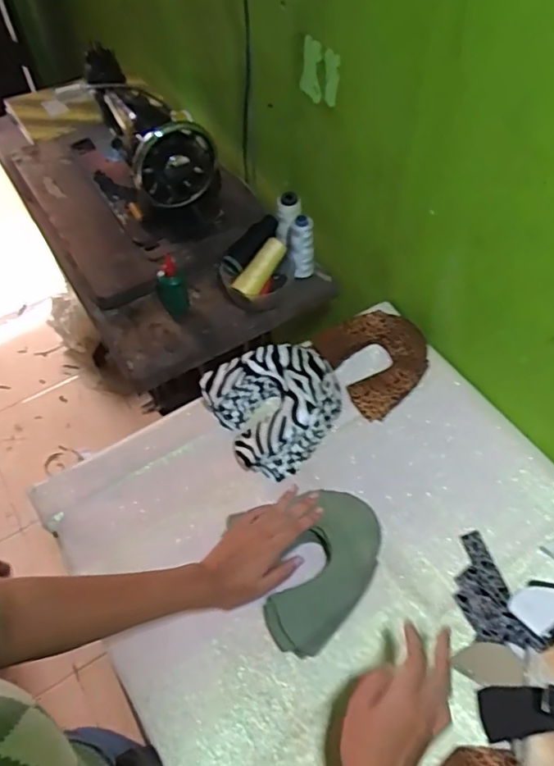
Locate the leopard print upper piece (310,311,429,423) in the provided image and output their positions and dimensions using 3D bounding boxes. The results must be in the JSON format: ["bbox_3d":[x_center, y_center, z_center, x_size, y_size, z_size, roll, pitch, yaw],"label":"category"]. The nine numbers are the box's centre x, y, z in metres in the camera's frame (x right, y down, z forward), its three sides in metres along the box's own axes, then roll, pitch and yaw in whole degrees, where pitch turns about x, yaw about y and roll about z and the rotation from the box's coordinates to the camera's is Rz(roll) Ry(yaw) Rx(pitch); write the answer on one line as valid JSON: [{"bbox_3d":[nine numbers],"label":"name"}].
[{"bbox_3d":[0.158,-0.038,0.861,0.154,0.040,0.167,-23,57,-13],"label":"leopard print upper piece"}]

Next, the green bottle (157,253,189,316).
[{"bbox_3d":[-0.175,-0.160,0.925,0.047,0.094,0.052,-16,56,-9],"label":"green bottle"}]

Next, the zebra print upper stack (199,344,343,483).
[{"bbox_3d":[0.005,0.025,0.799,0.181,0.077,0.175,-28,58,-16],"label":"zebra print upper stack"}]

